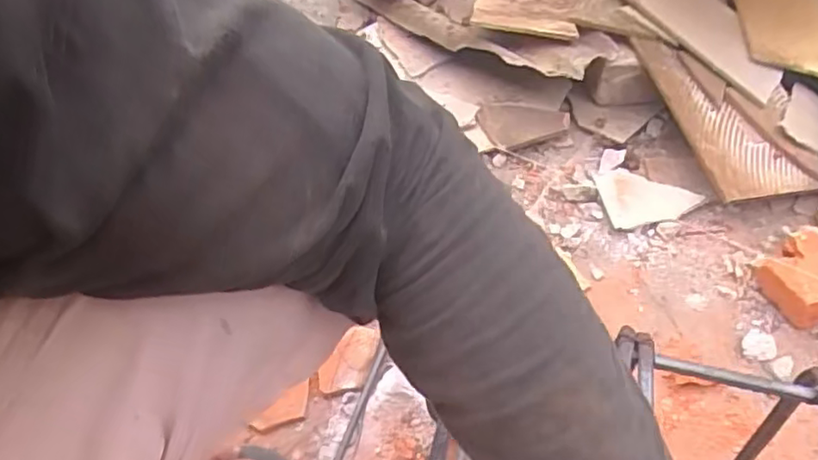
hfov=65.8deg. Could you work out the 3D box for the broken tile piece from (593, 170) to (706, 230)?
[{"bbox_3d":[0.292,-0.044,0.777,0.111,0.010,0.095,-8,47,-3],"label":"broken tile piece"}]

